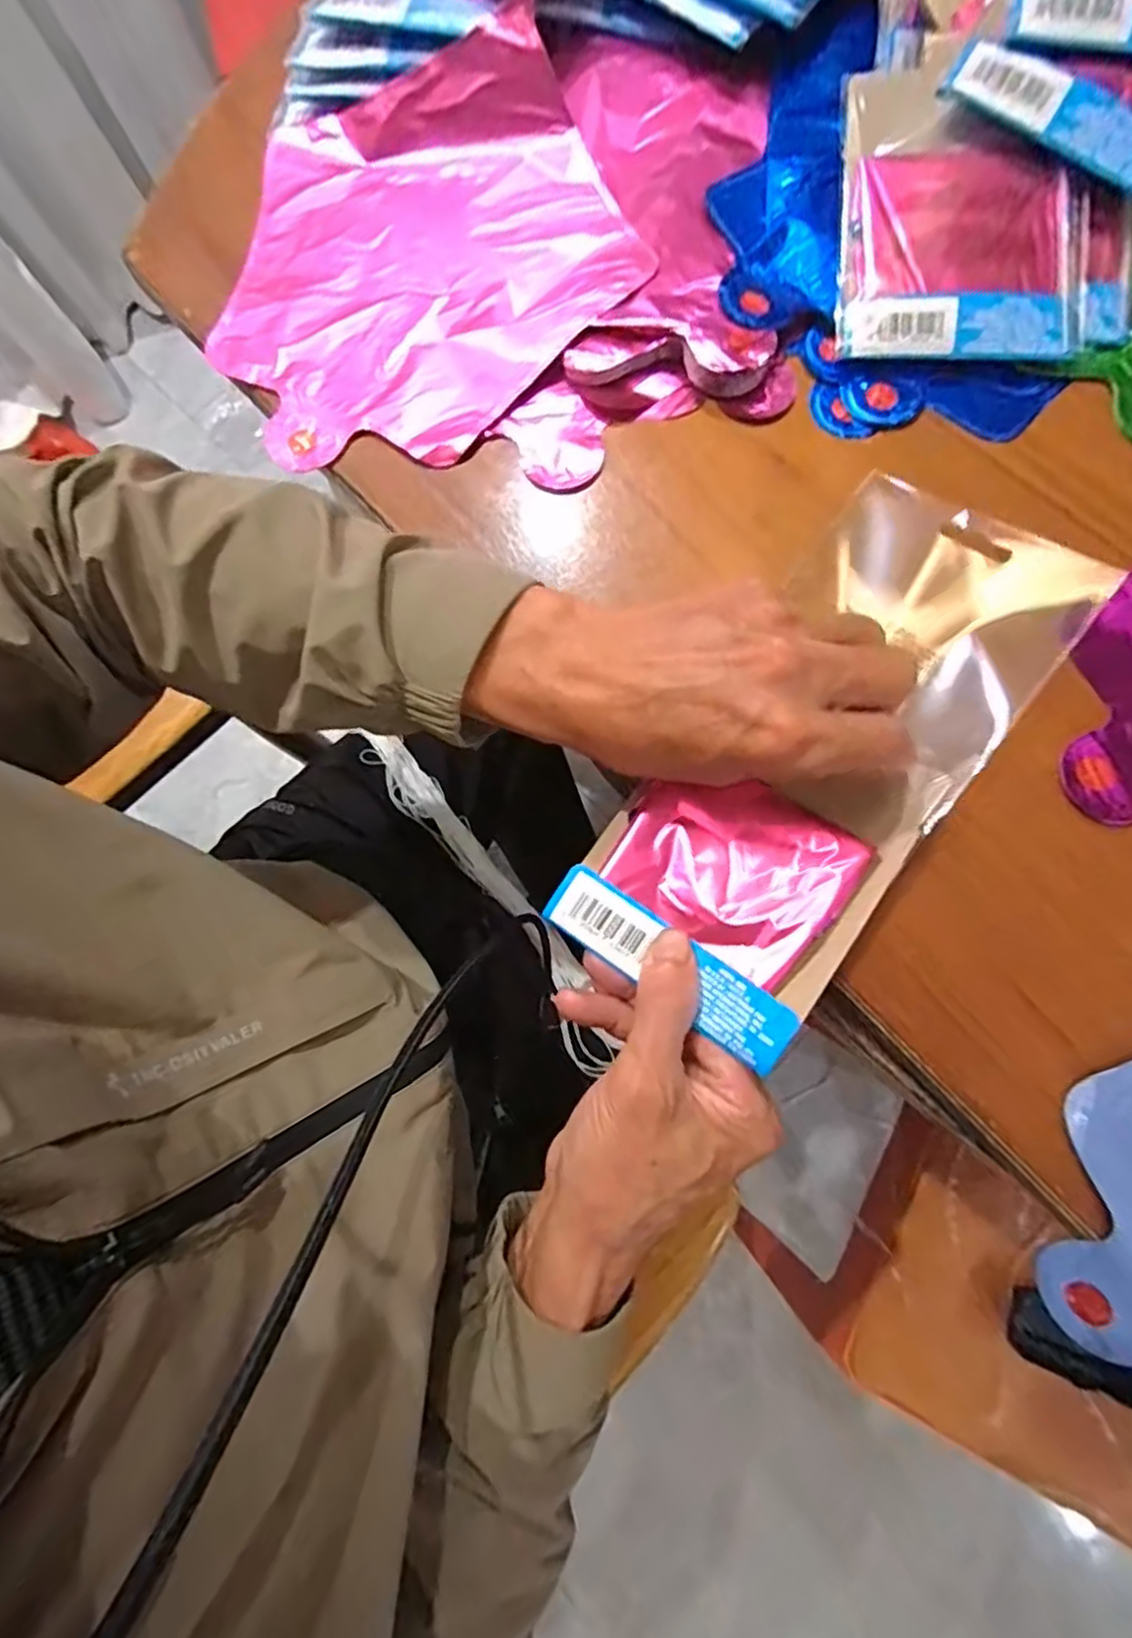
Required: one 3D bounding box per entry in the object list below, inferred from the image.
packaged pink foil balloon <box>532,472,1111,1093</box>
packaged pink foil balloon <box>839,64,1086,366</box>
[{"bbox_3d":[0.116,-0.036,0.301,0.118,0.023,0.271,39,81,10],"label":"packaged pink foil balloon"},{"bbox_3d":[0.202,-0.313,0.349,0.117,0.009,0.156,1,87,5],"label":"packaged pink foil balloon"}]

